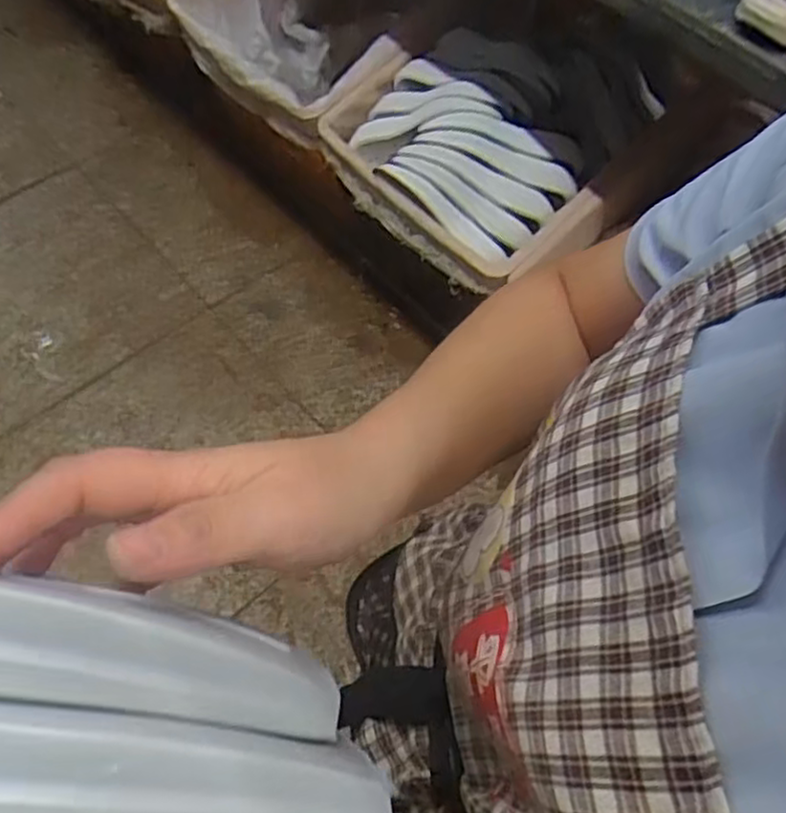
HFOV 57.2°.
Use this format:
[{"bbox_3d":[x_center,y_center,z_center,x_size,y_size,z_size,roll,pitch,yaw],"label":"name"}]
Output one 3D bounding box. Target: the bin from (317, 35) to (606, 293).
[{"bbox_3d":[0.089,-0.405,1.214,0.507,0.164,0.248,39,65,18],"label":"bin"}]

